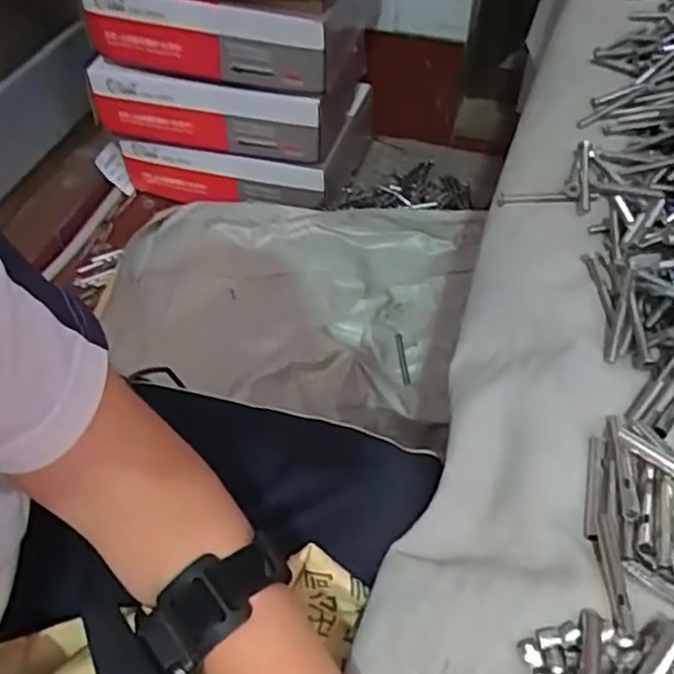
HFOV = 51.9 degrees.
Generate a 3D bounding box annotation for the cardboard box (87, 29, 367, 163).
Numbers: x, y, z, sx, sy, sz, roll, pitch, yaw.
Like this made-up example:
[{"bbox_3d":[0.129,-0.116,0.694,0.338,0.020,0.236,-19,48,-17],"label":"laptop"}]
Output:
[{"bbox_3d":[-0.166,-0.411,1.112,0.383,0.119,0.222,11,52,9],"label":"cardboard box"}]

